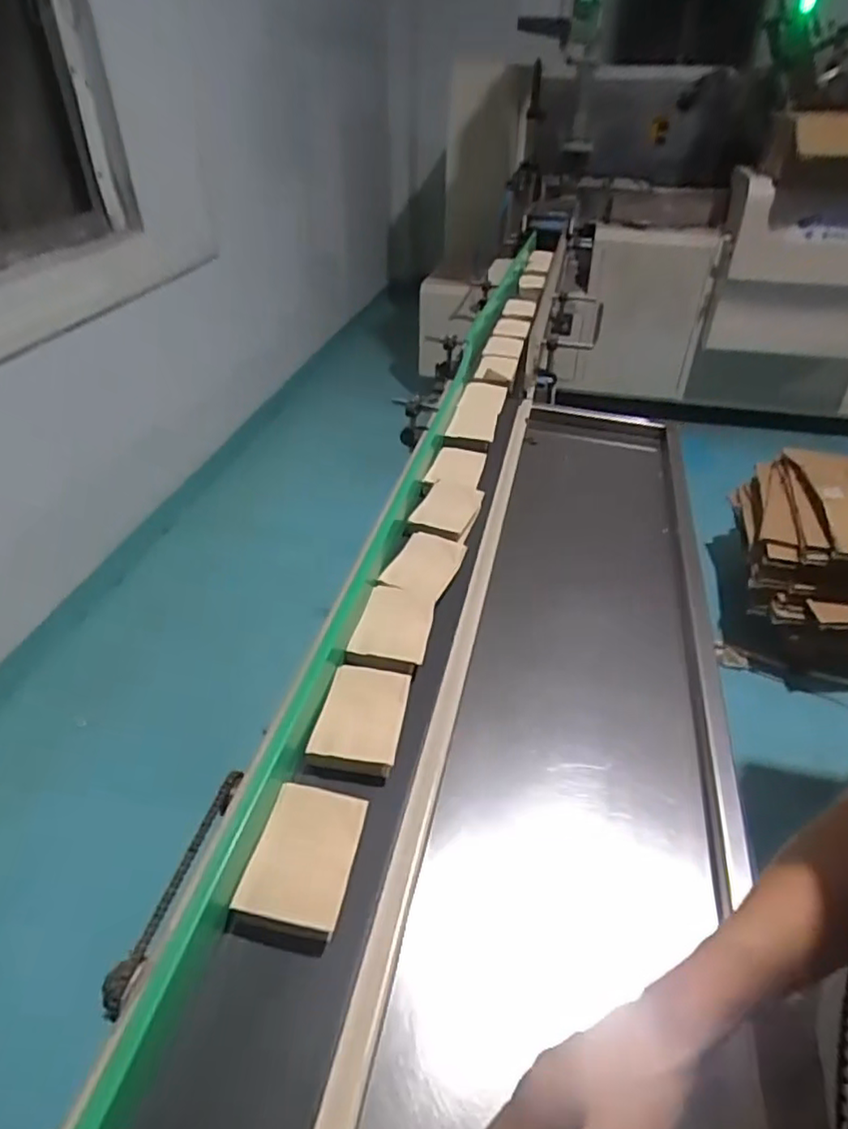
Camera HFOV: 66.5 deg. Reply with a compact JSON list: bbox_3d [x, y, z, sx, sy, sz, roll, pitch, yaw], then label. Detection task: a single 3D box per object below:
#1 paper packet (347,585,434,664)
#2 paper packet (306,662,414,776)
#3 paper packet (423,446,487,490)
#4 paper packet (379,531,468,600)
[{"bbox_3d":[-0.029,0.060,0.694,0.074,0.007,0.100,9,38,8],"label":"paper packet"},{"bbox_3d":[-0.056,0.133,0.595,0.076,0.010,0.105,9,38,7],"label":"paper packet"},{"bbox_3d":[0.050,-0.150,0.989,0.078,0.014,0.108,10,38,8],"label":"paper packet"},{"bbox_3d":[0.003,-0.003,0.780,0.073,0.013,0.109,18,40,18],"label":"paper packet"}]

